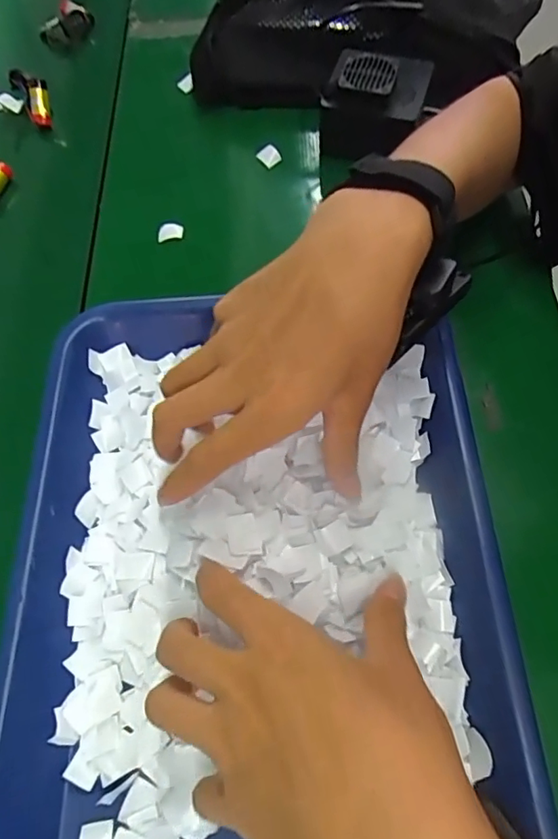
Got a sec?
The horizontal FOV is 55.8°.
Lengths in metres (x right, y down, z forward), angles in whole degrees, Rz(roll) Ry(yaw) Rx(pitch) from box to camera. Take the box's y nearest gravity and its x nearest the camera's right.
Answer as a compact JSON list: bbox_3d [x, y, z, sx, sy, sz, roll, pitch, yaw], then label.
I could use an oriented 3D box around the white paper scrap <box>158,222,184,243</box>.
[{"bbox_3d":[-0.086,-0.148,0.416,0.020,0.011,0.011,-2,63,-2],"label":"white paper scrap"}]

